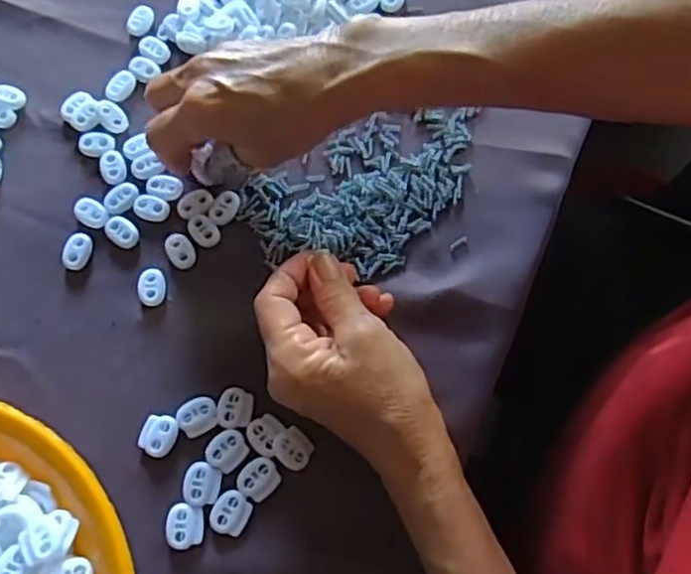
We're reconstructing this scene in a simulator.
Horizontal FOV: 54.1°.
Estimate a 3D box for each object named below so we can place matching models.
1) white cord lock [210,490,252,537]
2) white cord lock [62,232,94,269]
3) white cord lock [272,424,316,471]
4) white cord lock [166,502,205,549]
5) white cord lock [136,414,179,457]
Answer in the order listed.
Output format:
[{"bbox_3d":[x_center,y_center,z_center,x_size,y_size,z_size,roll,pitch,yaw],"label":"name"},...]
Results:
[{"bbox_3d":[-0.060,0.118,0.353,0.020,0.004,0.021,19,72,8],"label":"white cord lock"},{"bbox_3d":[-0.159,-0.022,0.403,0.015,0.006,0.023,9,71,5],"label":"white cord lock"},{"bbox_3d":[-0.028,0.087,0.363,0.019,0.008,0.021,-41,74,-12],"label":"white cord lock"},{"bbox_3d":[-0.083,0.124,0.351,0.019,0.004,0.022,8,71,5],"label":"white cord lock"},{"bbox_3d":[-0.102,0.081,0.370,0.020,0.004,0.022,10,71,5],"label":"white cord lock"}]

